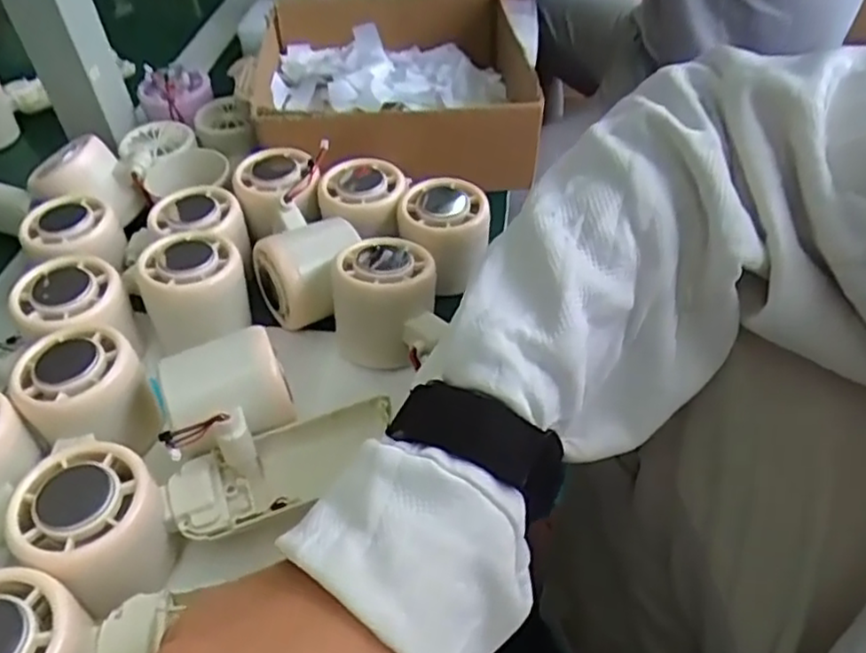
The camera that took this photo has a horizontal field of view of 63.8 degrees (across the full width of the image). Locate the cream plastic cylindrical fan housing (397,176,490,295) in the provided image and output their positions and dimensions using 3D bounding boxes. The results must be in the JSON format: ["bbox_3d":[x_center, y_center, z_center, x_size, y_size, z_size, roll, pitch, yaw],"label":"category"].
[{"bbox_3d":[0.008,-0.057,0.440,0.056,0.054,0.054,10,48,12],"label":"cream plastic cylindrical fan housing"}]

